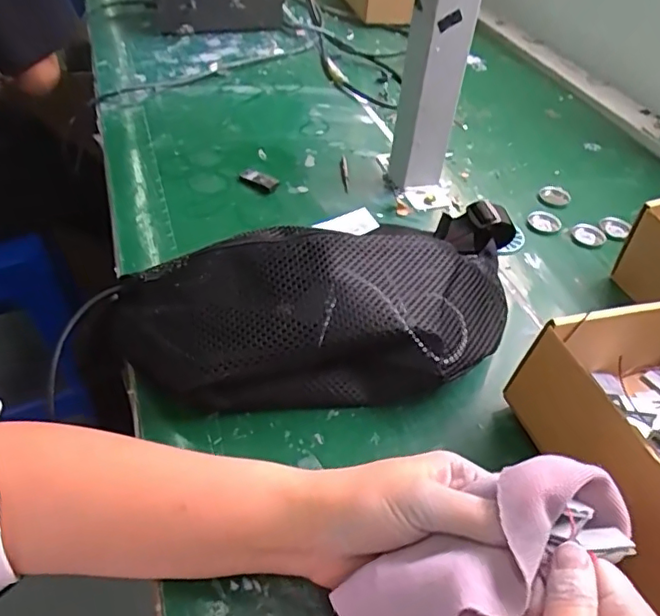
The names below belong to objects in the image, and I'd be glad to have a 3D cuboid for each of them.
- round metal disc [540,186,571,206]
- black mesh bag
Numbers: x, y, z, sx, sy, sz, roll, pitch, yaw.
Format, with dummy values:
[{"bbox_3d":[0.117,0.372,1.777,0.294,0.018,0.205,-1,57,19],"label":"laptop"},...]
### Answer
[{"bbox_3d":[0.235,-0.117,0.594,0.032,0.004,0.026,-10,46,-17],"label":"round metal disc"},{"bbox_3d":[0.021,-0.007,0.393,0.320,0.084,0.141,-13,47,-20],"label":"black mesh bag"}]

